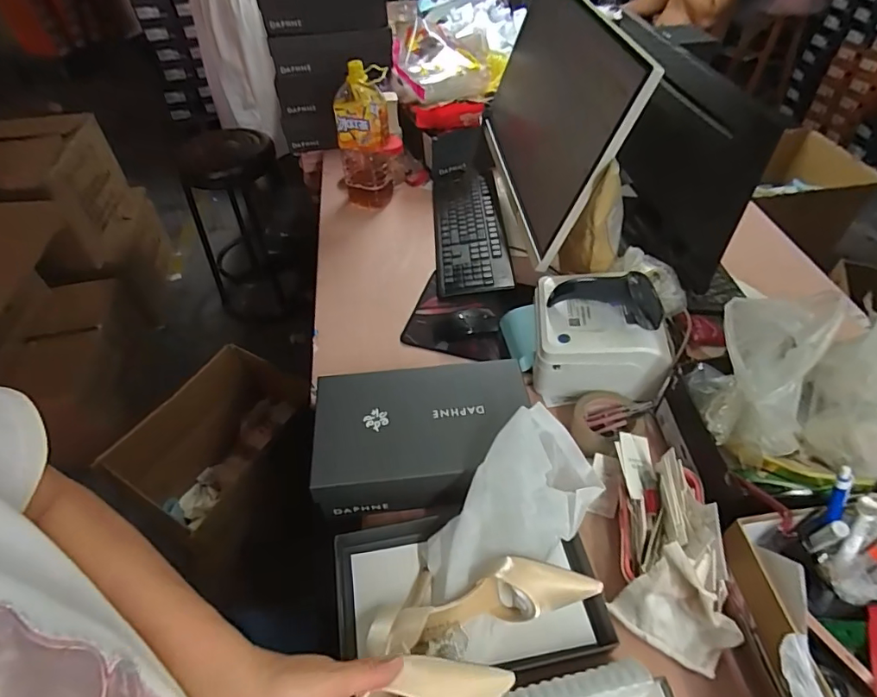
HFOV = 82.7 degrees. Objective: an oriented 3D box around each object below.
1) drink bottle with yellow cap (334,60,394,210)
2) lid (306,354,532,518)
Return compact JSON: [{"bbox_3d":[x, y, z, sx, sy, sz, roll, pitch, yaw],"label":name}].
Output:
[{"bbox_3d":[-0.168,-0.457,1.113,0.119,0.300,0.103,-12,49,-4],"label":"drink bottle with yellow cap"},{"bbox_3d":[-0.020,0.122,0.705,0.286,0.097,0.183,-7,48,0],"label":"lid"}]

